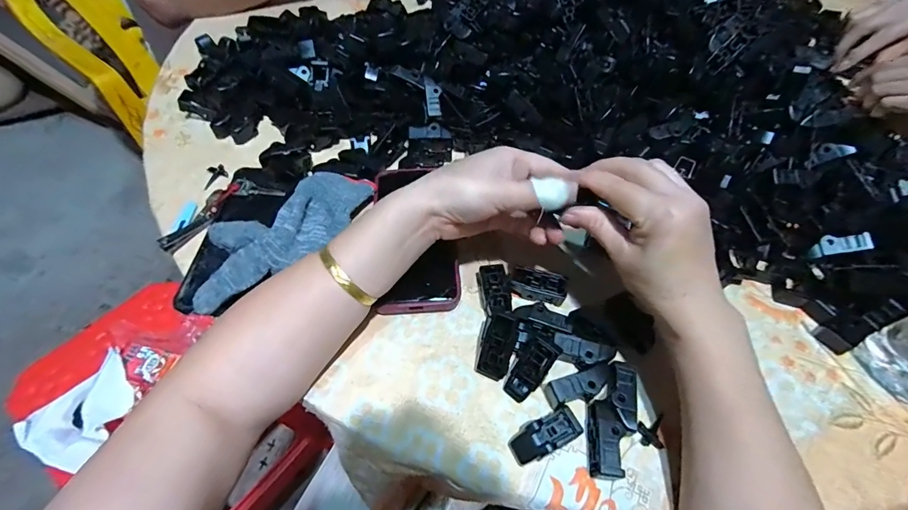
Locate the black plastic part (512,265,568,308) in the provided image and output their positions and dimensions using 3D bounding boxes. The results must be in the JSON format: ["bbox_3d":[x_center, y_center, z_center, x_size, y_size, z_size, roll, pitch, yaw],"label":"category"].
[{"bbox_3d":[0.073,0.026,0.358,0.046,0.018,0.022,11,57,7],"label":"black plastic part"}]

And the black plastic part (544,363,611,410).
[{"bbox_3d":[0.093,0.098,0.308,0.053,0.016,0.018,-16,58,-10],"label":"black plastic part"}]

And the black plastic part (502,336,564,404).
[{"bbox_3d":[0.059,0.086,0.314,0.022,0.017,0.051,38,105,22],"label":"black plastic part"}]

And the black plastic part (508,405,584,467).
[{"bbox_3d":[0.064,0.128,0.294,0.049,0.019,0.021,-21,59,-14],"label":"black plastic part"}]

